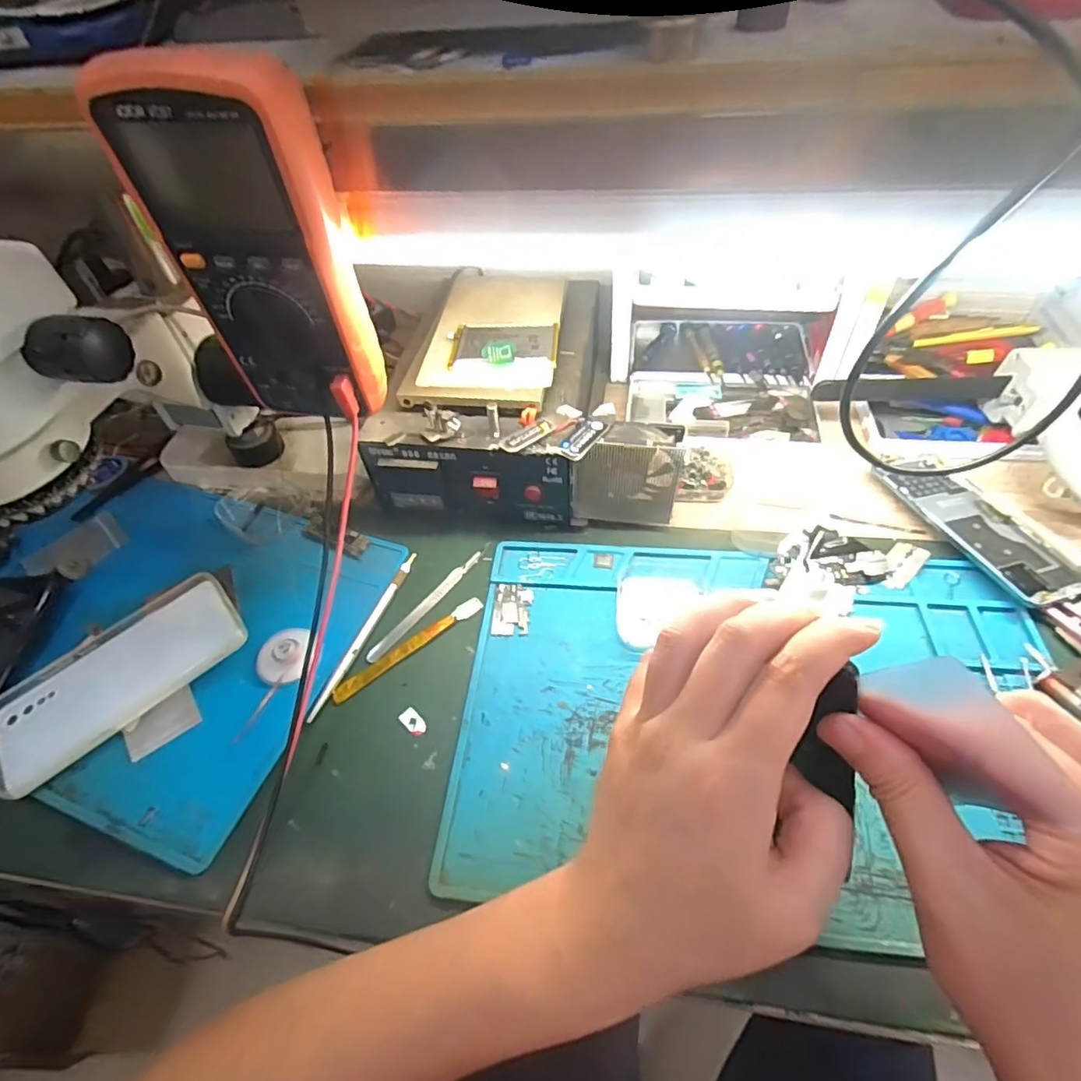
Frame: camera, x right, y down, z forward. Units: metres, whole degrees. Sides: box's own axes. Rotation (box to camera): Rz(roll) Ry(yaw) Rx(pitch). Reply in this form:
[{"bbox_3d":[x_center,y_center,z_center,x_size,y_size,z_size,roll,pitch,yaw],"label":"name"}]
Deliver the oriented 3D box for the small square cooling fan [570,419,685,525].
[{"bbox_3d":[0.068,-0.050,0.442,0.082,0.085,0.034,4,53,8],"label":"small square cooling fan"}]

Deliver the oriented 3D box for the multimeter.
[{"bbox_3d":[-0.141,-0.142,0.295,0.092,0.170,0.045,2,51,6],"label":"multimeter"}]

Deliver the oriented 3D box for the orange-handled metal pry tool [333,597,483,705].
[{"bbox_3d":[-0.095,0.076,0.405,0.120,0.004,0.013,-33,57,-19],"label":"orange-handled metal pry tool"}]

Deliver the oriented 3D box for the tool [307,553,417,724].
[{"bbox_3d":[-0.128,0.064,0.415,0.008,0.006,0.146,13,55,15],"label":"tool"}]

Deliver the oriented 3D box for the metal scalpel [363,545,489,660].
[{"bbox_3d":[-0.084,0.045,0.432,0.011,0.006,0.128,28,60,24],"label":"metal scalpel"}]

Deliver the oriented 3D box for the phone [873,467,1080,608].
[{"bbox_3d":[0.339,-0.012,0.435,0.064,0.012,0.149,-19,53,-9],"label":"phone"}]

